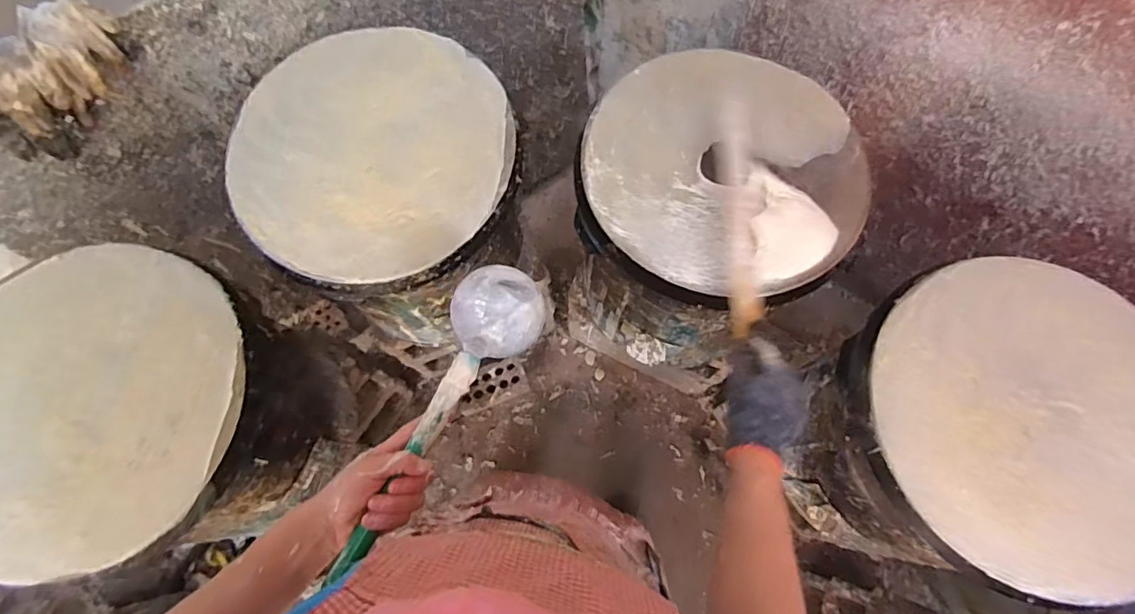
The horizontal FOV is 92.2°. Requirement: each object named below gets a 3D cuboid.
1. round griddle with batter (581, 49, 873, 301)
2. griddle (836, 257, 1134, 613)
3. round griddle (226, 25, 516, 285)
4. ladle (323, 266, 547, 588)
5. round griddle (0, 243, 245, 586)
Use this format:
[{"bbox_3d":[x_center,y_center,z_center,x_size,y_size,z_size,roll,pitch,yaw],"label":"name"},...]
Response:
[{"bbox_3d":[0.211,-0.193,0.723,0.365,0.048,0.364,0,73,1],"label":"round griddle with batter"},{"bbox_3d":[0.540,0.127,0.633,0.375,0.042,0.375,0,73,1],"label":"griddle"},{"bbox_3d":[-0.262,-0.216,0.744,0.361,0.033,0.366,0,73,1],"label":"round griddle"},{"bbox_3d":[-0.119,0.101,0.527,0.088,0.049,0.310,24,66,7],"label":"ladle"},{"bbox_3d":[-0.573,0.101,0.632,0.371,0.033,0.358,0,73,1],"label":"round griddle"}]

